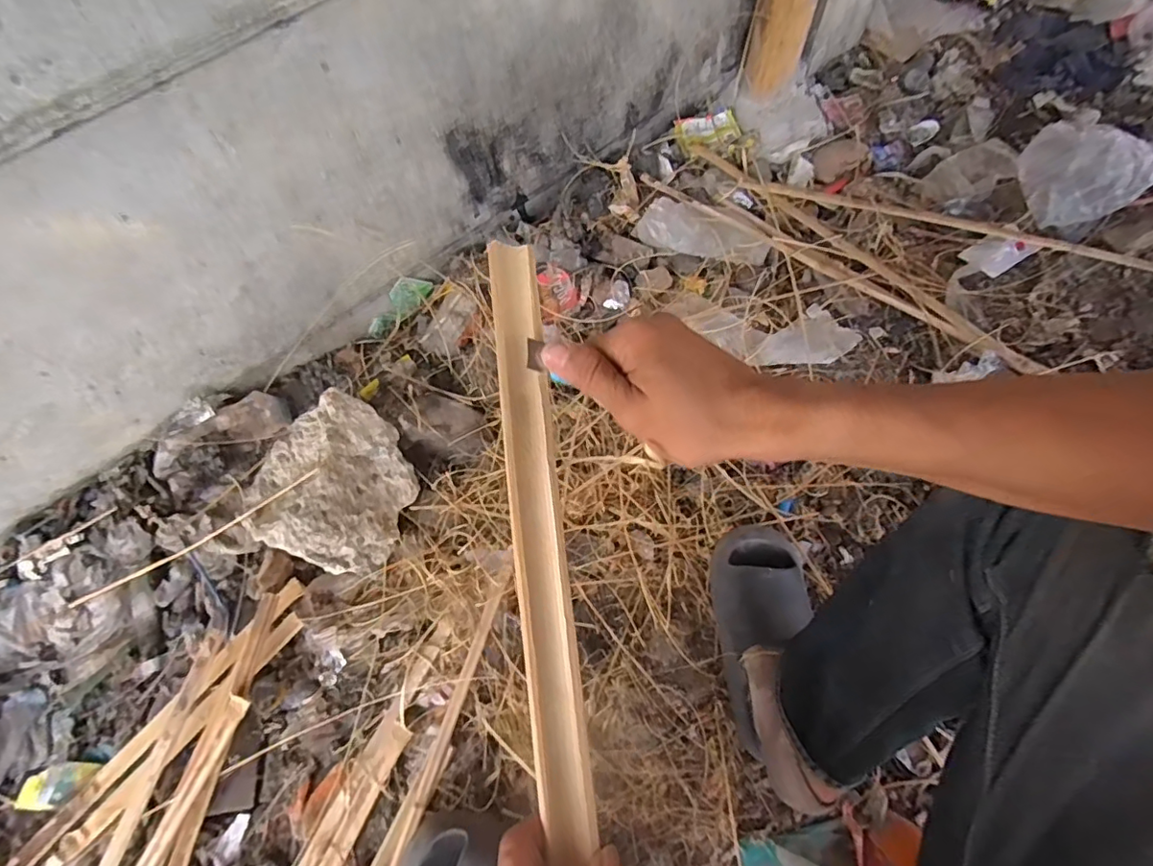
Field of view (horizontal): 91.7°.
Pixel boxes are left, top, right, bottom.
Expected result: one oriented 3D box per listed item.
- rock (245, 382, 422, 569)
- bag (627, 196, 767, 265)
[{"bbox_3d":[-0.329,0.064,0.768,0.199,0.077,0.212,0,69,1],"label":"rock"},{"bbox_3d":[0.219,-0.346,0.968,0.225,0.052,0.088,22,70,12],"label":"bag"}]

